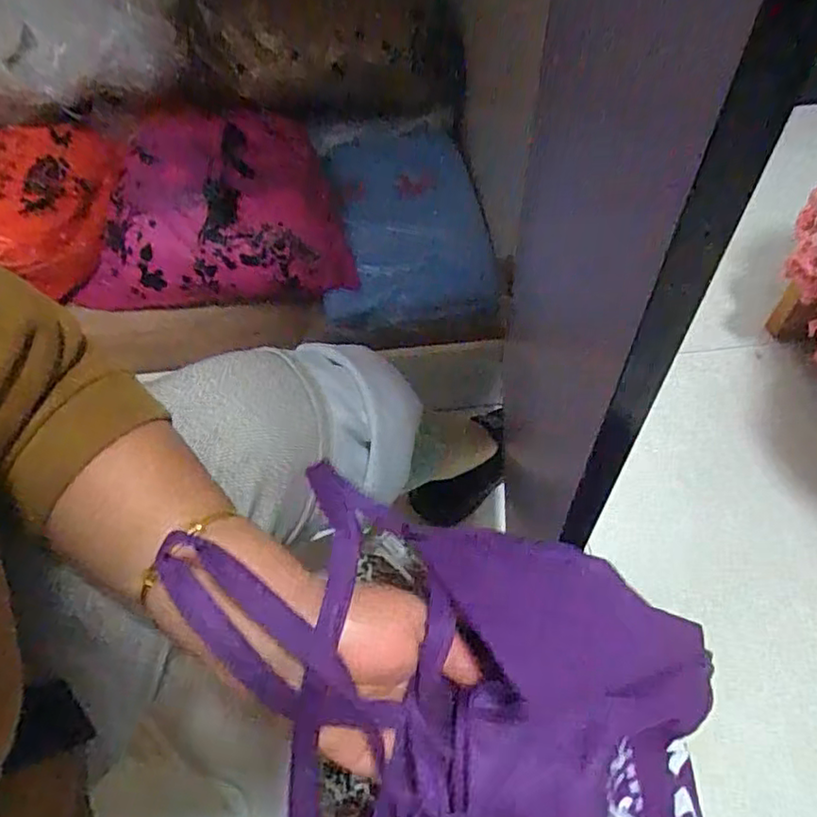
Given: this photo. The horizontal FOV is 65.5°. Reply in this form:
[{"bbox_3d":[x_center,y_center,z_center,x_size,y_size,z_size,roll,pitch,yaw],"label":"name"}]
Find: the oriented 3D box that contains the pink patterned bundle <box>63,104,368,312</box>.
[{"bbox_3d":[-0.240,-0.258,0.829,0.340,0.254,0.137,0,17,6],"label":"pink patterned bundle"}]

